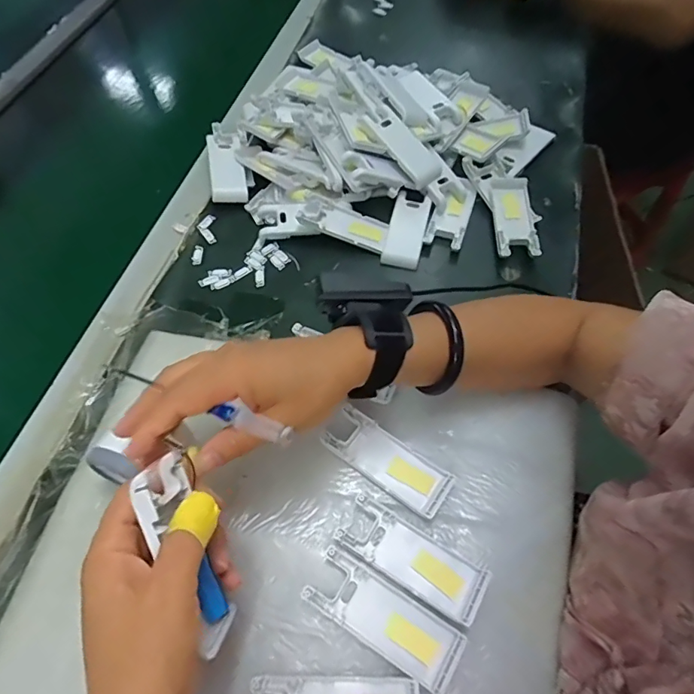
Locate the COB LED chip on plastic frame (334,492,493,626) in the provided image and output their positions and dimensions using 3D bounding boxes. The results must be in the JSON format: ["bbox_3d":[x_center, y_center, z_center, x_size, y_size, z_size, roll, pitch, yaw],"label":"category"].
[{"bbox_3d":[0.046,0.147,0.328,0.102,0.008,0.039,27,57,19],"label":"COB LED chip on plastic frame"}]

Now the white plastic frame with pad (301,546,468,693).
[{"bbox_3d":[0.025,0.180,0.310,0.103,0.011,0.038,29,65,16],"label":"white plastic frame with pad"}]

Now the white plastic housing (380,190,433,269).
[{"bbox_3d":[0.064,-0.122,0.496,0.038,0.020,0.091,12,62,8],"label":"white plastic housing"}]

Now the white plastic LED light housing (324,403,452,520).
[{"bbox_3d":[0.032,0.088,0.367,0.102,0.015,0.040,33,66,18],"label":"white plastic LED light housing"}]

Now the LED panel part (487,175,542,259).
[{"bbox_3d":[0.174,-0.138,0.489,0.040,0.012,0.106,3,61,3],"label":"LED panel part"}]

